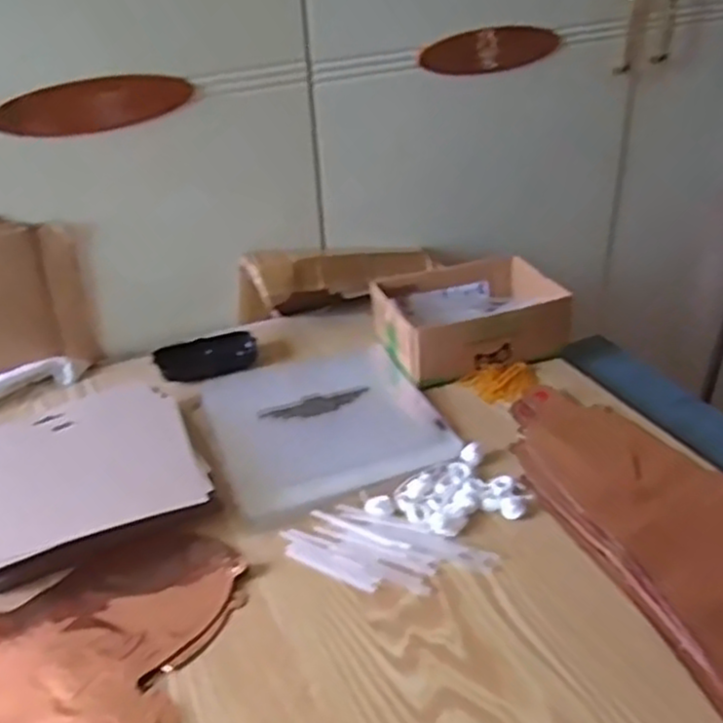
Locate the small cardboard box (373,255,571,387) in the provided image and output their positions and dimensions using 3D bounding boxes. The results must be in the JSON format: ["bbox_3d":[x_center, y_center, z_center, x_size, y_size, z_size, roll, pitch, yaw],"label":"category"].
[{"bbox_3d":[0.116,-0.047,0.828,0.181,0.064,0.135,-12,33,-15],"label":"small cardboard box"}]

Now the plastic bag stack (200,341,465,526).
[{"bbox_3d":[-0.036,0.054,0.735,0.203,0.010,0.212,-14,34,-18],"label":"plastic bag stack"}]

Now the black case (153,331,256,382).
[{"bbox_3d":[-0.171,-0.005,0.840,0.107,0.014,0.065,-10,33,-12],"label":"black case"}]

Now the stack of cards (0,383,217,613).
[{"bbox_3d":[-0.243,0.100,0.644,0.199,0.039,0.197,-17,35,-21],"label":"stack of cards"}]

